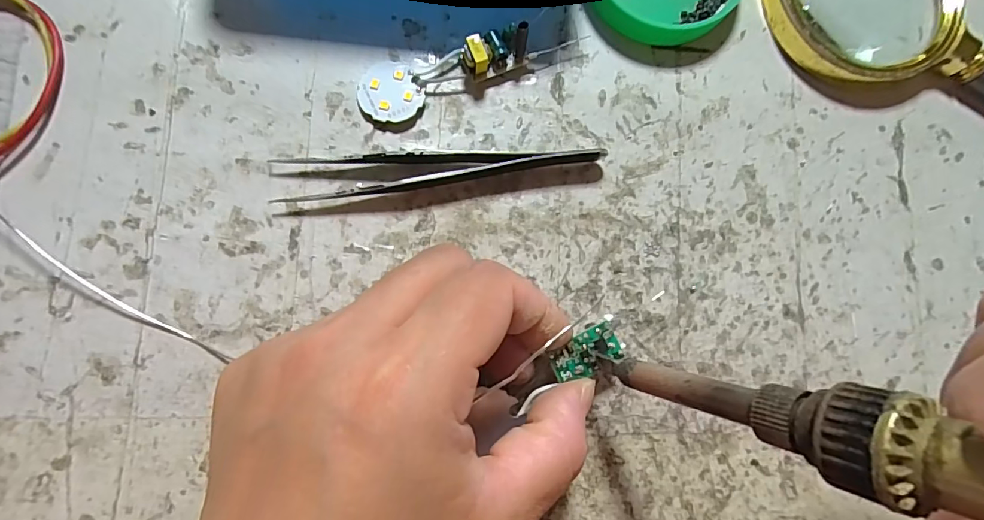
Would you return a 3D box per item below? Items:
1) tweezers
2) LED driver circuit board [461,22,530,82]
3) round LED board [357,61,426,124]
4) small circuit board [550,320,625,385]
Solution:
[{"bbox_3d":[-0.016,-0.031,0.166,0.116,0.009,0.015,-3,82,-6],"label":"tweezers"},{"bbox_3d":[0.001,-0.075,0.170,0.023,0.015,0.013,-24,85,-8],"label":"LED driver circuit board"},{"bbox_3d":[-0.037,-0.060,0.169,0.022,0.004,0.023,1,82,-5],"label":"round LED board"},{"bbox_3d":[0.031,0.030,0.152,0.023,0.004,0.013,-24,85,-8],"label":"small circuit board"}]

